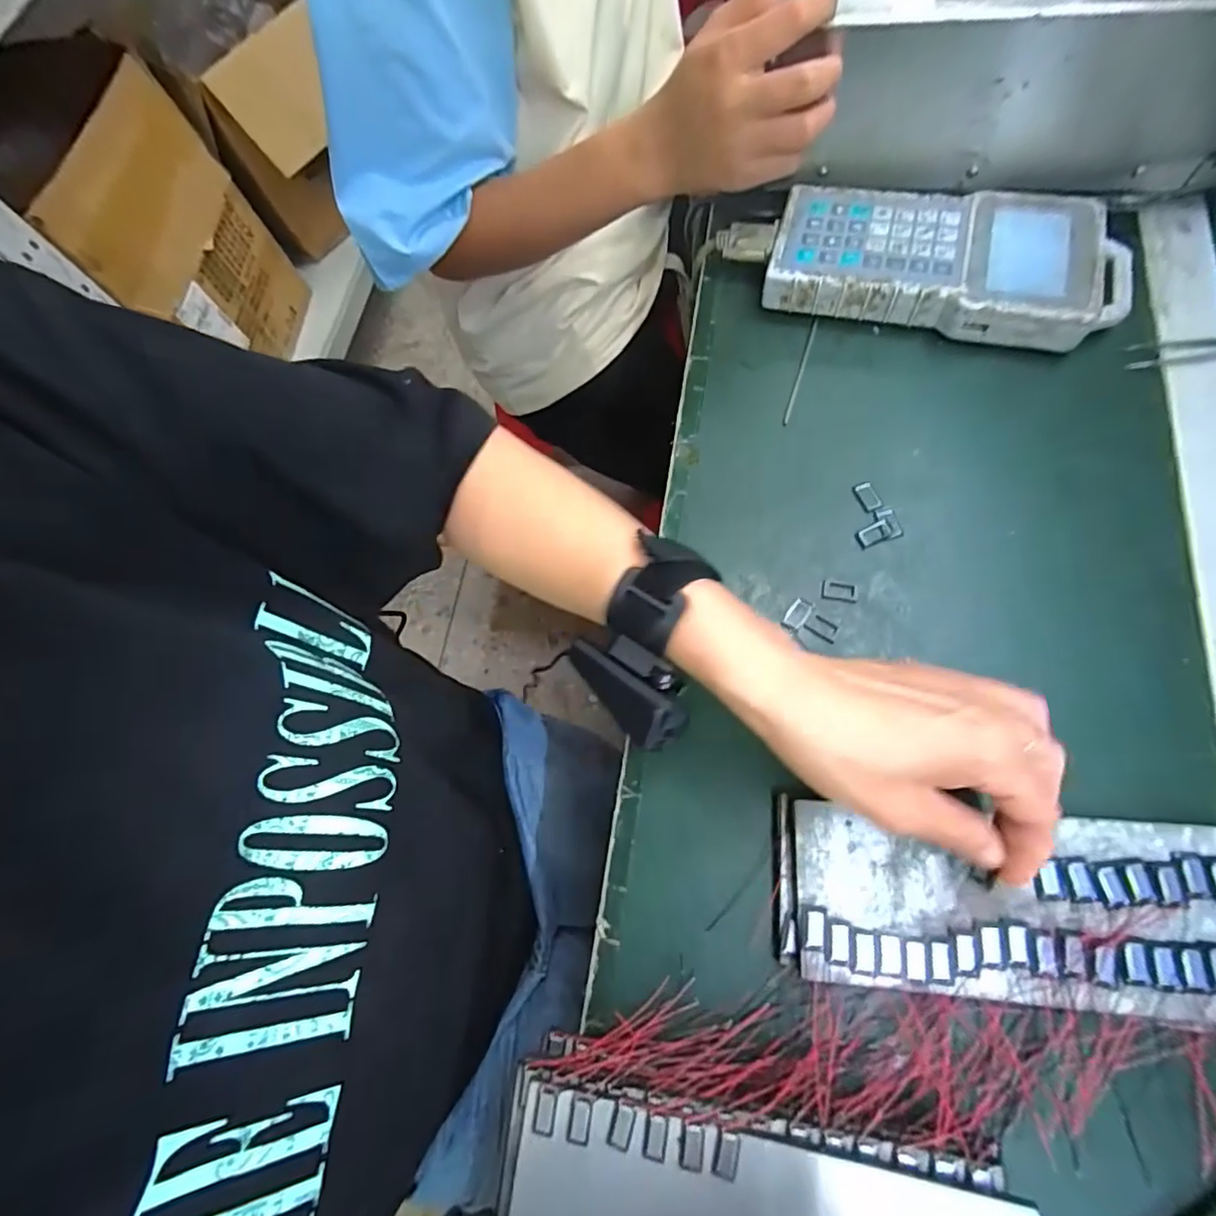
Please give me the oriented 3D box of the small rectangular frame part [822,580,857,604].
[{"bbox_3d":[0.140,-0.010,0.340,0.021,0.004,0.012,8,72,11],"label":"small rectangular frame part"}]

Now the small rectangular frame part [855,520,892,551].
[{"bbox_3d":[0.166,-0.046,0.350,0.023,0.004,0.013,-24,69,-1],"label":"small rectangular frame part"}]

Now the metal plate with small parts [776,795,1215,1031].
[{"bbox_3d":[0.191,0.142,0.268,0.208,0.012,0.080,0,68,10],"label":"metal plate with small parts"}]

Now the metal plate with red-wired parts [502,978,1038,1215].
[{"bbox_3d":[0.059,0.237,0.233,0.198,0.040,0.117,6,69,5],"label":"metal plate with red-wired parts"}]

